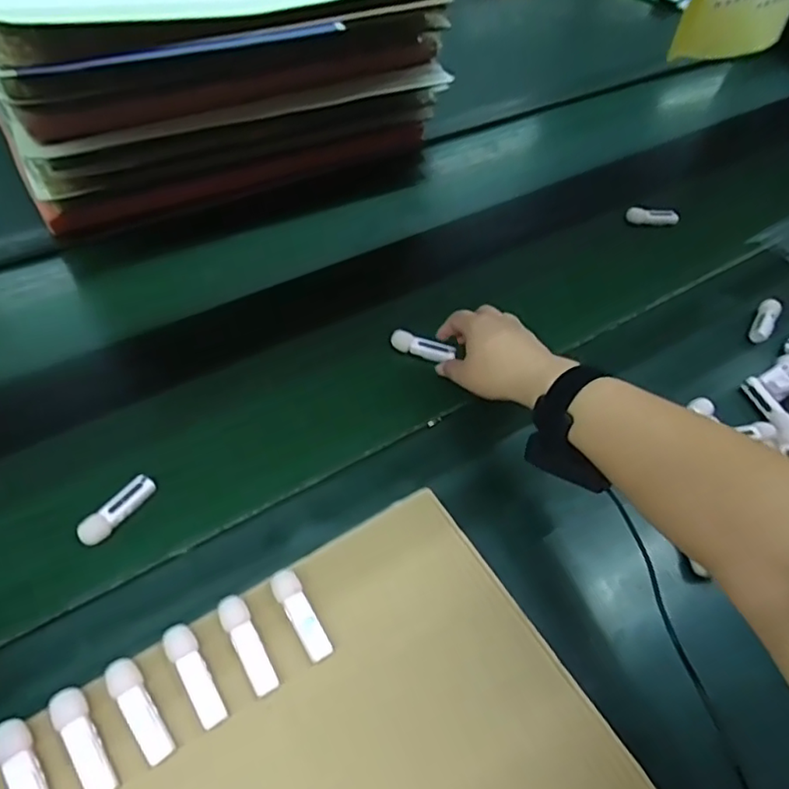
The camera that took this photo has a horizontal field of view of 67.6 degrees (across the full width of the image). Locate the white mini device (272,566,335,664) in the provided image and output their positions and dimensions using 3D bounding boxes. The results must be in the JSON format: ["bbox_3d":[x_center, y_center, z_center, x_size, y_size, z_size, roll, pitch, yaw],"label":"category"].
[{"bbox_3d":[-0.065,0.153,0.411,0.019,0.015,0.066,-25,59,-23],"label":"white mini device"}]

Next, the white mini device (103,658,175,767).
[{"bbox_3d":[-0.158,0.195,0.365,0.018,0.011,0.065,-28,60,-25],"label":"white mini device"}]

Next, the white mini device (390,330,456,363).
[{"bbox_3d":[0.028,-0.048,0.601,0.065,0.014,0.018,17,53,9],"label":"white mini device"}]

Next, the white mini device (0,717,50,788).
[{"bbox_3d":[-0.213,0.220,0.339,0.018,0.011,0.065,-29,61,-25],"label":"white mini device"}]

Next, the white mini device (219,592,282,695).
[{"bbox_3d":[-0.098,0.167,0.395,0.018,0.014,0.066,-23,58,-22],"label":"white mini device"}]

